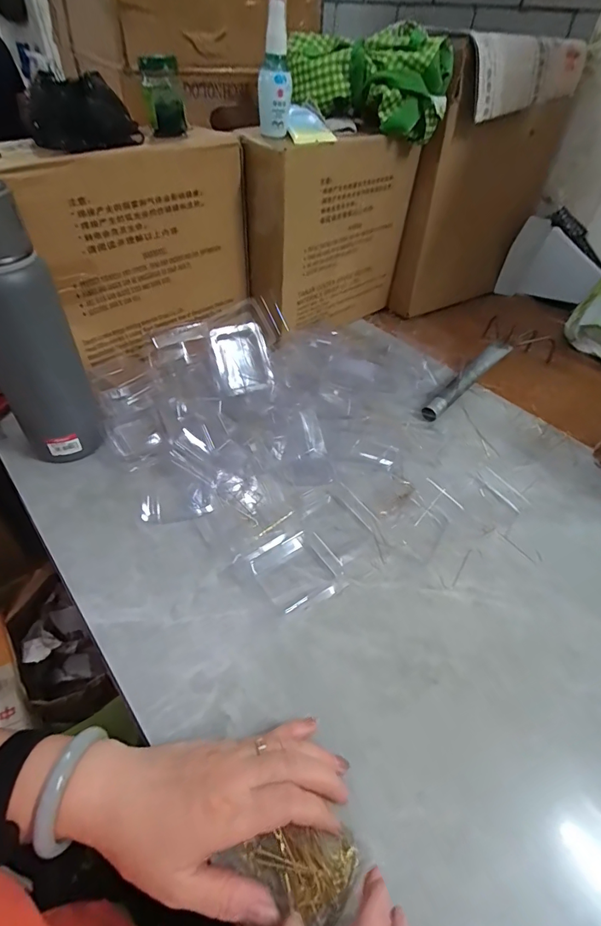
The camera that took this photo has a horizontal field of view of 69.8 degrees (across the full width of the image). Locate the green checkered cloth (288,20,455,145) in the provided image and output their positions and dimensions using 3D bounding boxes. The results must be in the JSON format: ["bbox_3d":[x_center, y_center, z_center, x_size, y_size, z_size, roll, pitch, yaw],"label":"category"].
[{"bbox_3d":[0.089,-0.513,0.582,0.218,0.096,0.093,4,47,-1],"label":"green checkered cloth"}]

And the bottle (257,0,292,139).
[{"bbox_3d":[-0.030,-0.456,0.502,0.038,0.119,0.035,3,47,-2],"label":"bottle"}]

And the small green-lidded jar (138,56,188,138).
[{"bbox_3d":[-0.155,-0.412,0.487,0.043,0.069,0.042,-9,48,-13],"label":"small green-lidded jar"}]

